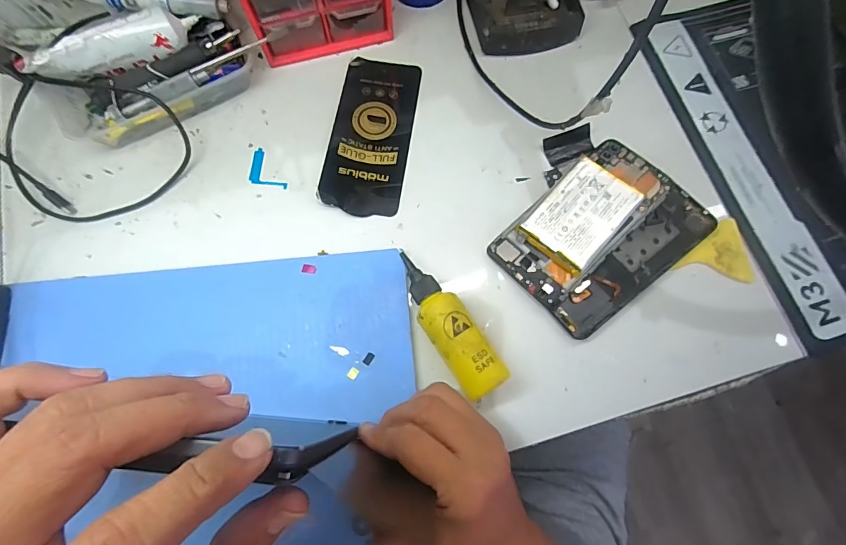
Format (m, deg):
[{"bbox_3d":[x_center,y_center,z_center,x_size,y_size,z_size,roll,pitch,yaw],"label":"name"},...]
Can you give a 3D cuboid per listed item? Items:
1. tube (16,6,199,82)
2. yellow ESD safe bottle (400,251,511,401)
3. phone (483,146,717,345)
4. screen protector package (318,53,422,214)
[{"bbox_3d":[-0.258,-0.191,0.351,0.127,0.028,0.031,-19,75,-5],"label":"tube"},{"bbox_3d":[0.017,0.038,0.320,0.033,0.033,0.115,-32,76,-9],"label":"yellow ESD safe bottle"},{"bbox_3d":[0.147,-0.034,0.351,0.161,0.017,0.116,-39,78,-10],"label":"phone"},{"bbox_3d":[-0.047,-0.128,0.385,0.071,0.007,0.159,8,74,2],"label":"screen protector package"}]

